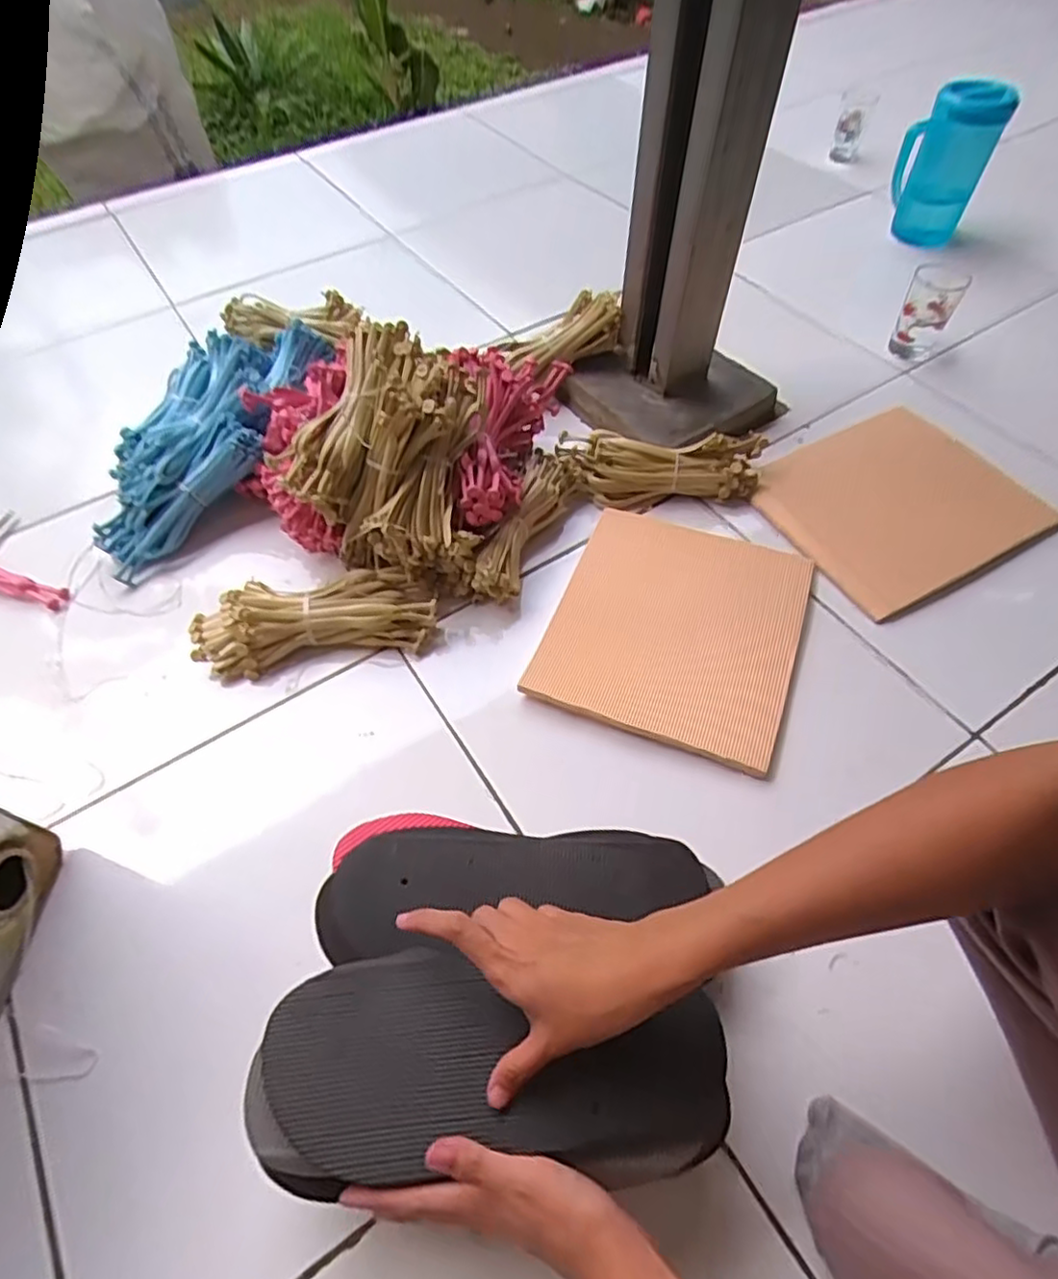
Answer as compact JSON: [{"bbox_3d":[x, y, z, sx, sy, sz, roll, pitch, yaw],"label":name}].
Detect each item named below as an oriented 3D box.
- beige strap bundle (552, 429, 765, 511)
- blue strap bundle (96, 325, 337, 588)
[{"bbox_3d":[0.154,-0.200,0.775,0.236,0.061,0.075,4,58,5],"label":"beige strap bundle"},{"bbox_3d":[-0.398,-0.265,0.808,0.198,0.102,0.405,3,58,5],"label":"blue strap bundle"}]

